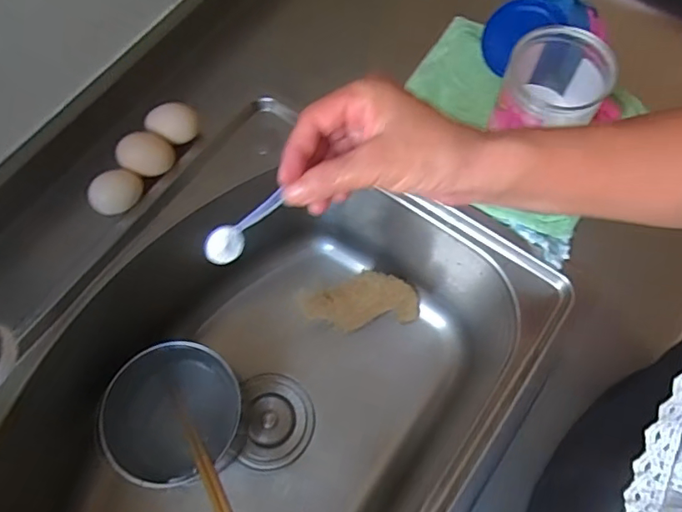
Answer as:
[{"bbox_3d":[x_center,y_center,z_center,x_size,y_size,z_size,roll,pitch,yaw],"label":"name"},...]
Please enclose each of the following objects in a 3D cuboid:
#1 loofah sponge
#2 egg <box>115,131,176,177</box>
[{"bbox_3d":[0.026,0.056,0.649,0.138,0.042,0.062,-10,70,-2],"label":"loofah sponge"},{"bbox_3d":[-0.196,-0.099,0.533,0.049,0.045,0.043,-38,73,-11],"label":"egg"}]

